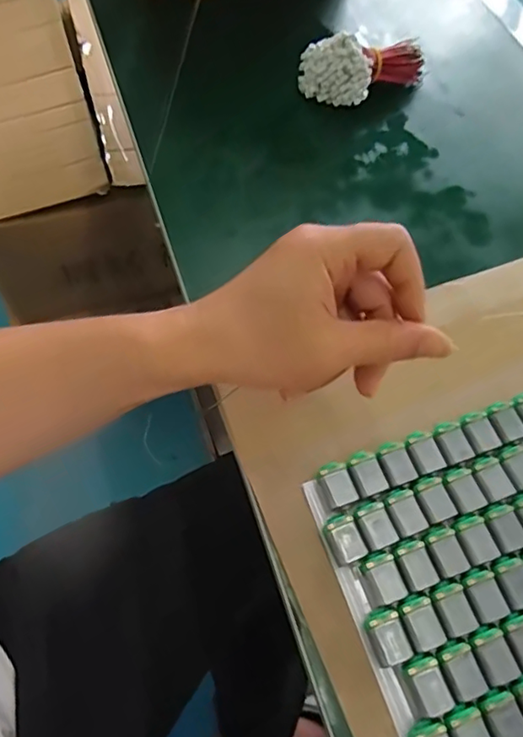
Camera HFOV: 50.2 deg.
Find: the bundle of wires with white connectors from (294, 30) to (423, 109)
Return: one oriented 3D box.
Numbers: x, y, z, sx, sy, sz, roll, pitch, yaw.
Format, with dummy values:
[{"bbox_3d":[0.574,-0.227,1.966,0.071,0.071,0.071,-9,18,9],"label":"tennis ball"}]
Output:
[{"bbox_3d":[0.090,-0.275,0.494,0.109,0.058,0.066,-37,69,-19],"label":"bundle of wires with white connectors"}]

